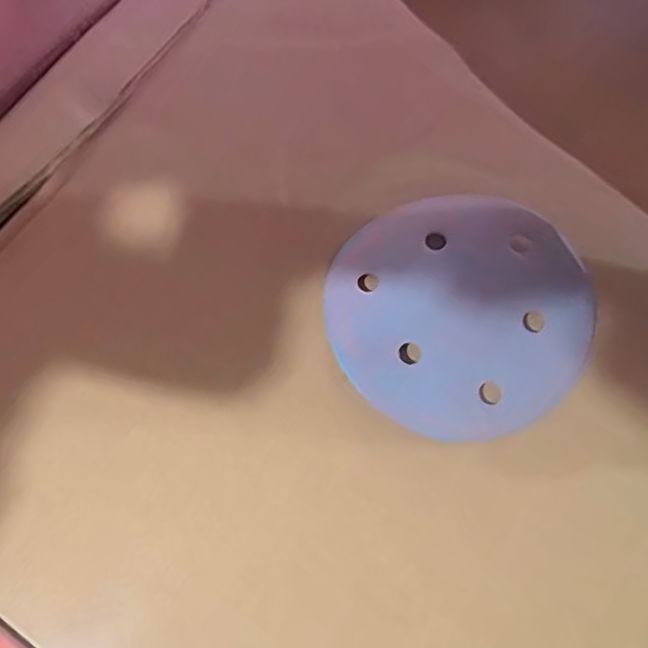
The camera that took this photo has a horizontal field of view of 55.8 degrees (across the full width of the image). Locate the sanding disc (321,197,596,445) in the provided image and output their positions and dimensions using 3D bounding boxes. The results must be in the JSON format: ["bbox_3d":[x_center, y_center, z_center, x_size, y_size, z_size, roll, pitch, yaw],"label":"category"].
[{"bbox_3d":[0.061,-0.007,0.278,0.115,0.007,0.111,0,71,0],"label":"sanding disc"}]

